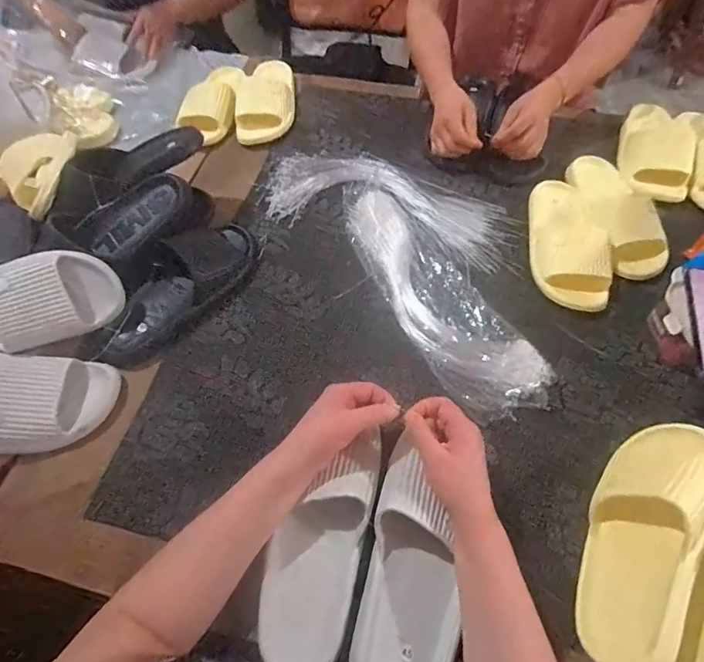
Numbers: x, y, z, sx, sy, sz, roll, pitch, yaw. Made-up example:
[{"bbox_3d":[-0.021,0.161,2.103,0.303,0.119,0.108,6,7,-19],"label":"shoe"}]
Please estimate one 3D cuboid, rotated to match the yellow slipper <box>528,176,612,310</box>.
[{"bbox_3d":[0.334,-0.151,0.679,0.109,0.056,0.251,9,60,7],"label":"yellow slipper"}]

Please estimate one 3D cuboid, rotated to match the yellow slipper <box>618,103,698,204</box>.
[{"bbox_3d":[0.538,-0.332,0.774,0.107,0.064,0.265,16,61,11],"label":"yellow slipper"}]

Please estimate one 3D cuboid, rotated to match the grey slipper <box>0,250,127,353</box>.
[{"bbox_3d":[-0.448,-0.021,0.565,0.292,0.087,0.111,-22,104,-12],"label":"grey slipper"}]

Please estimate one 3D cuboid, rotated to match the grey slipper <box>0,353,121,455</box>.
[{"bbox_3d":[-0.453,0.089,0.541,0.286,0.075,0.113,-2,59,1],"label":"grey slipper"}]

